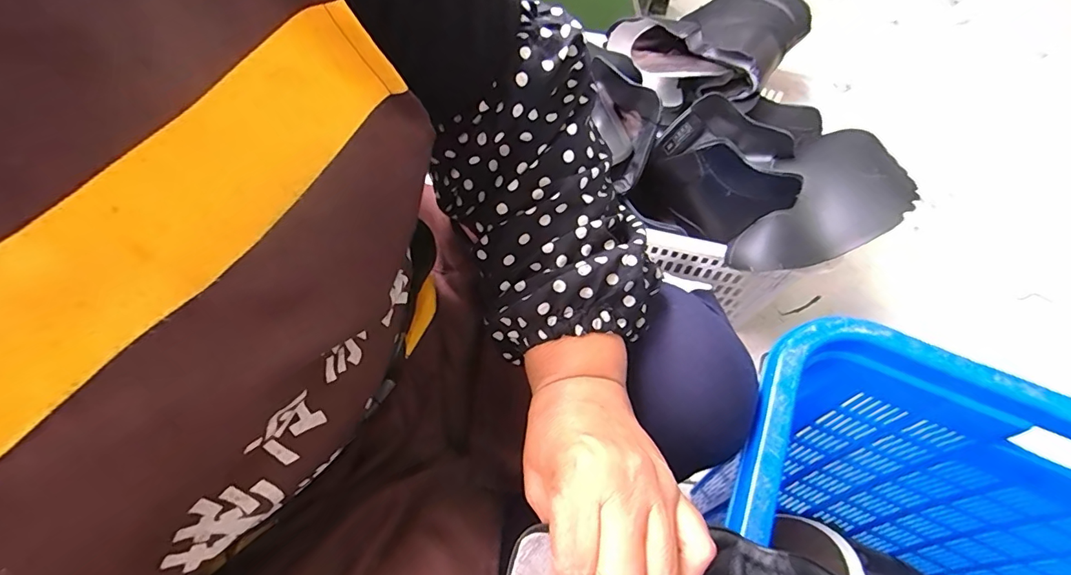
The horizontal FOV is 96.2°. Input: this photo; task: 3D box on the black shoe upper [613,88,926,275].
[{"bbox_3d":[0.295,-0.132,0.608,0.288,0.092,0.231,31,62,15],"label":"black shoe upper"}]

